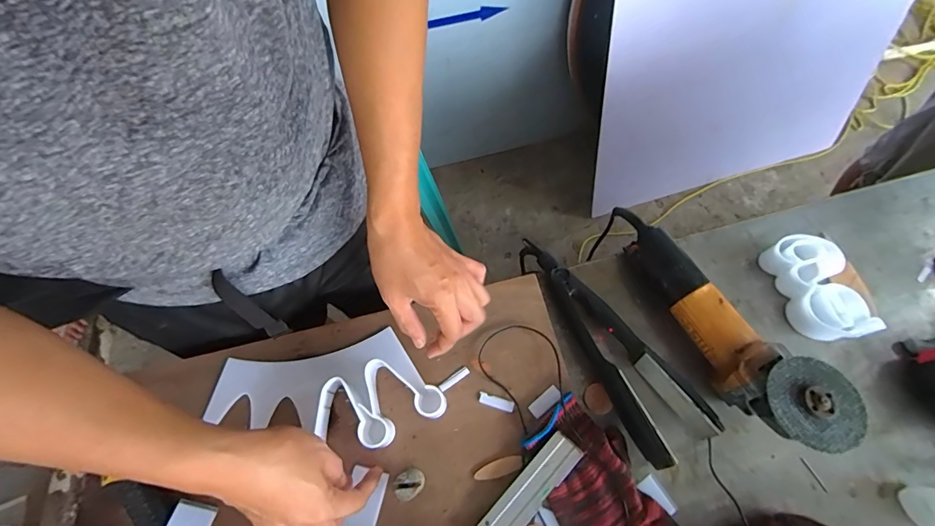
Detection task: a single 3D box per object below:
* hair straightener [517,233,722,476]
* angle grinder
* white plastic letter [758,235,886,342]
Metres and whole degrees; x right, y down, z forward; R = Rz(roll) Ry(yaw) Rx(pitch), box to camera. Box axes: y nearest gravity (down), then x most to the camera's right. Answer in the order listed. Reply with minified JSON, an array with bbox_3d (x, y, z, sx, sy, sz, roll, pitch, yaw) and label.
[{"bbox_3d":[0.148,0.082,0.496,0.078,0.043,0.293,-33,68,-11],"label":"hair straightener"},{"bbox_3d":[0.273,0.059,0.504,0.084,0.076,0.337,-26,58,-11],"label":"angle grinder"},{"bbox_3d":[0.425,0.031,0.528,0.079,0.044,0.131,-13,65,-4],"label":"white plastic letter"}]

